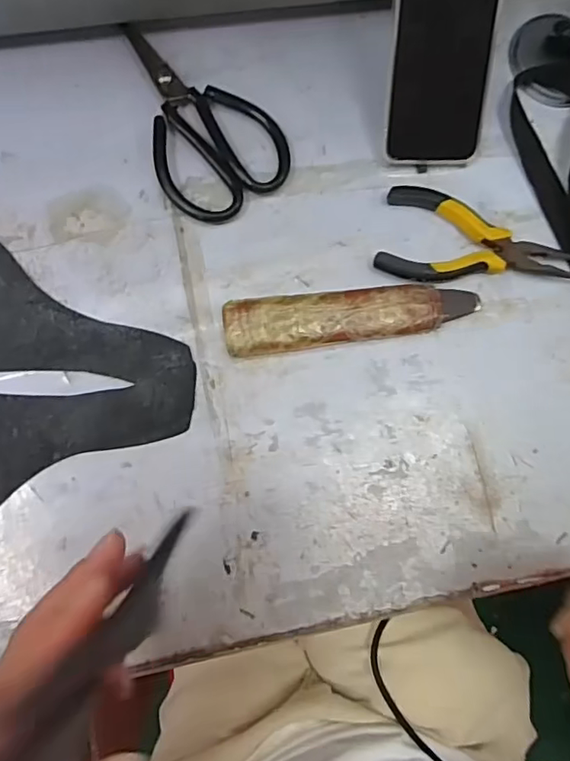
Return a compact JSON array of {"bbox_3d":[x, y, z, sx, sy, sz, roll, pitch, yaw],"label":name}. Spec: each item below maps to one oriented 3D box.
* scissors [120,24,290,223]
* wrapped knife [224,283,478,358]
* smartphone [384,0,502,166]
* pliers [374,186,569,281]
[{"bbox_3d":[-0.070,-0.199,0.413,0.095,0.010,0.157,-35,87,-7],"label":"scissors"},{"bbox_3d":[0.051,-0.048,0.405,0.187,0.017,0.040,-8,84,-5],"label":"wrapped knife"},{"bbox_3d":[0.113,-0.241,0.390,0.075,0.010,0.163,-2,117,-4],"label":"smartphone"},{"bbox_3d":[0.149,-0.101,0.415,0.148,0.012,0.069,13,83,-3],"label":"pliers"}]

